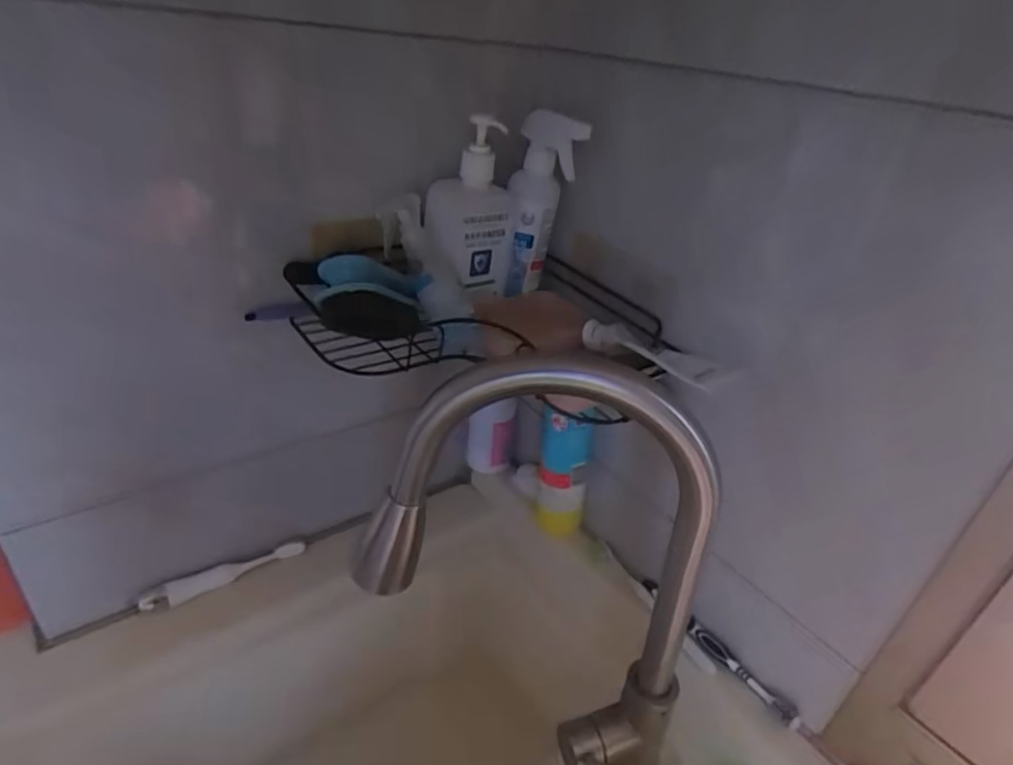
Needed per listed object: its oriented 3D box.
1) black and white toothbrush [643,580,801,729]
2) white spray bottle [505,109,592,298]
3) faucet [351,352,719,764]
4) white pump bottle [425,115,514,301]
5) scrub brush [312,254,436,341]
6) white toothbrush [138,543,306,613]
[{"bbox_3d":[0.207,0.265,0.593,0.020,0.028,0.188,-16,38,-32],"label":"black and white toothbrush"},{"bbox_3d":[0.035,-0.181,0.609,0.063,0.177,0.058,5,32,-3],"label":"white spray bottle"},{"bbox_3d":[0.024,0.161,0.440,0.271,0.386,0.057,9,32,3],"label":"faucet"},{"bbox_3d":[-0.037,-0.163,0.570,0.056,0.166,0.081,26,37,28],"label":"white pump bottle"},{"bbox_3d":[-0.115,-0.068,0.515,0.095,0.077,0.040,-6,34,-21],"label":"scrub brush"},{"bbox_3d":[-0.313,0.214,0.657,0.168,0.028,0.014,-17,39,-34],"label":"white toothbrush"}]

